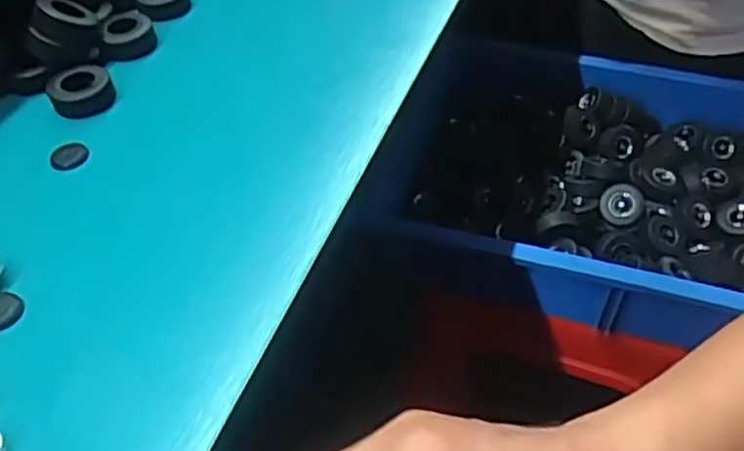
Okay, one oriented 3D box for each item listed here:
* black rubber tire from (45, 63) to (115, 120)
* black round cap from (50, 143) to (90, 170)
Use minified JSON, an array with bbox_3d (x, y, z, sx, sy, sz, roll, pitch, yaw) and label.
[{"bbox_3d":[-0.185,-0.086,0.455,0.037,0.019,0.036,-3,47,4],"label":"black rubber tire"},{"bbox_3d":[-0.179,-0.042,0.423,0.021,0.006,0.020,-3,47,4],"label":"black round cap"}]

